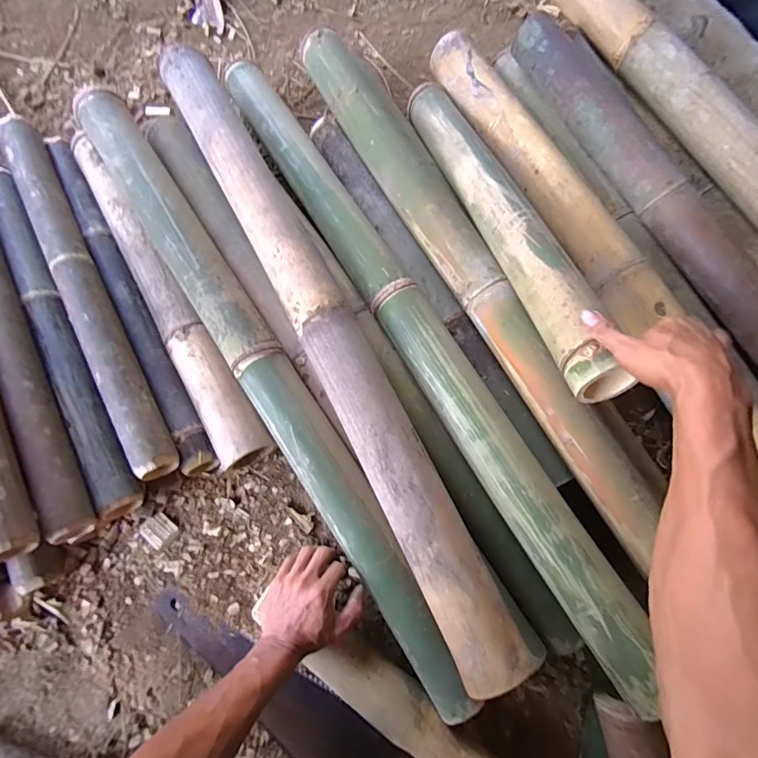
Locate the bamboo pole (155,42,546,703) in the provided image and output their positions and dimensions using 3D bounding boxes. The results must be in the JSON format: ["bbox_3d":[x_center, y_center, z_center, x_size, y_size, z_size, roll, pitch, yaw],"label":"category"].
[{"bbox_3d":[-0.085,-0.077,0.571,0.097,0.073,0.967,-27,77,-6],"label":"bamboo pole"}]

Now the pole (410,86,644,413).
[{"bbox_3d":[0.157,-0.240,0.578,0.063,0.063,0.591,-15,60,-3],"label":"pole"}]

